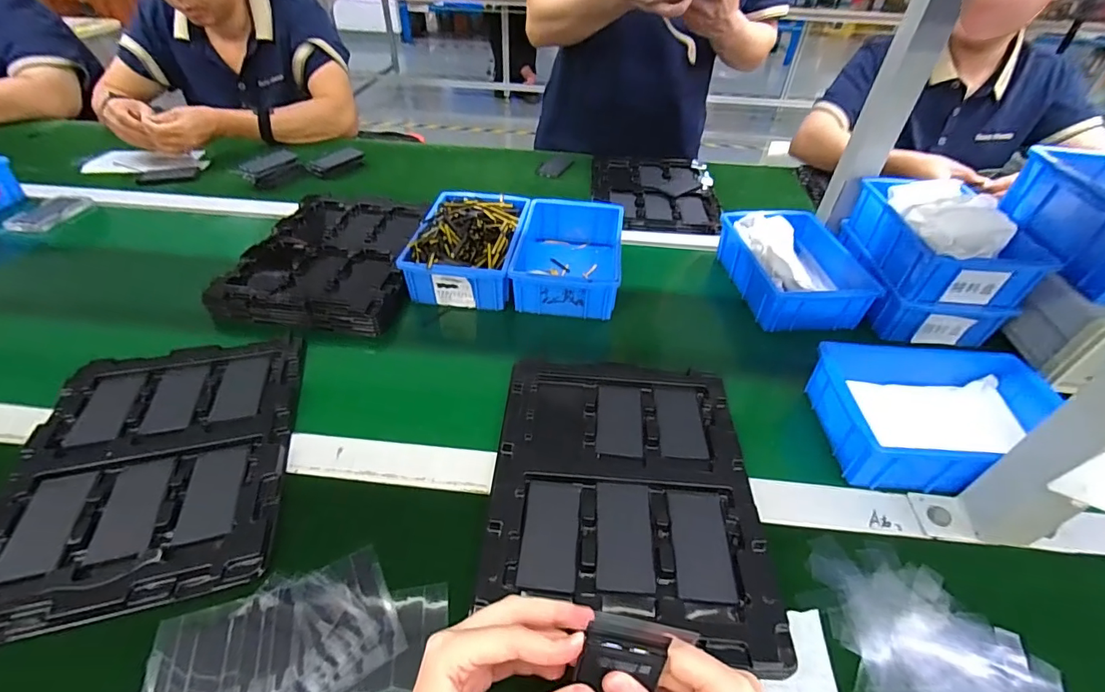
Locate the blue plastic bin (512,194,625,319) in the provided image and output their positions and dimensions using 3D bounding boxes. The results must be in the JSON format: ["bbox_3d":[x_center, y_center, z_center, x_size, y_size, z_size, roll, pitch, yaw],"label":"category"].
[{"bbox_3d":[0.023,-0.127,0.657,0.131,0.057,0.205,6,44,3],"label":"blue plastic bin"}]

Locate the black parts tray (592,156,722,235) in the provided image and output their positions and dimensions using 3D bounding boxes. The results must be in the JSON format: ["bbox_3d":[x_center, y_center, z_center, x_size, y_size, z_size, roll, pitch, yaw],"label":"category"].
[{"bbox_3d":[0.183,-0.286,0.875,0.217,0.014,0.288,6,44,3],"label":"black parts tray"}]

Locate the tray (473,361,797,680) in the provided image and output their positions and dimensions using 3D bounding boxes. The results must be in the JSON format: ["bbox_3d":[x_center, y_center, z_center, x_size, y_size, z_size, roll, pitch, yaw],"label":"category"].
[{"bbox_3d":[0.062,0.115,0.427,0.222,0.018,0.274,4,44,1],"label":"tray"}]

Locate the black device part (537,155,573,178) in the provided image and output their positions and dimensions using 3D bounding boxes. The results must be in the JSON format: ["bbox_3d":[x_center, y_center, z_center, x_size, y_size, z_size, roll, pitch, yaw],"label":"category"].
[{"bbox_3d":[0.005,-0.351,0.937,0.047,0.011,0.085,19,46,16],"label":"black device part"}]

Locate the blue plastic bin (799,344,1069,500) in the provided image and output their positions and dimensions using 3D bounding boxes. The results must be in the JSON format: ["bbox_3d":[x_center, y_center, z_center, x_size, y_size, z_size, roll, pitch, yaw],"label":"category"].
[{"bbox_3d":[0.366,0.065,0.464,0.206,0.061,0.144,3,44,0],"label":"blue plastic bin"}]

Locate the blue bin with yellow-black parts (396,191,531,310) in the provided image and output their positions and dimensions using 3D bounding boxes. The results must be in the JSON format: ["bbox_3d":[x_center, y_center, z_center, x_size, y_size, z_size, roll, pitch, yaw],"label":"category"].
[{"bbox_3d":[-0.110,-0.143,0.653,0.136,0.067,0.196,6,44,3],"label":"blue bin with yellow-black parts"}]

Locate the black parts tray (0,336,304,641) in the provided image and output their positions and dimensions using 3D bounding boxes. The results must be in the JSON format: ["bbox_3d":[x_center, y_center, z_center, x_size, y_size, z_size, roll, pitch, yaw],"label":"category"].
[{"bbox_3d":[-0.355,0.098,0.432,0.219,0.014,0.274,-9,45,-12],"label":"black parts tray"}]

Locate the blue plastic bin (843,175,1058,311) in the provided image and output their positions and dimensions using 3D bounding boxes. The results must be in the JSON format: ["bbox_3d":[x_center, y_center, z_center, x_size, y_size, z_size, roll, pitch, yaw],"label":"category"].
[{"bbox_3d":[0.475,-0.135,0.588,0.130,0.076,0.189,5,44,2],"label":"blue plastic bin"}]

